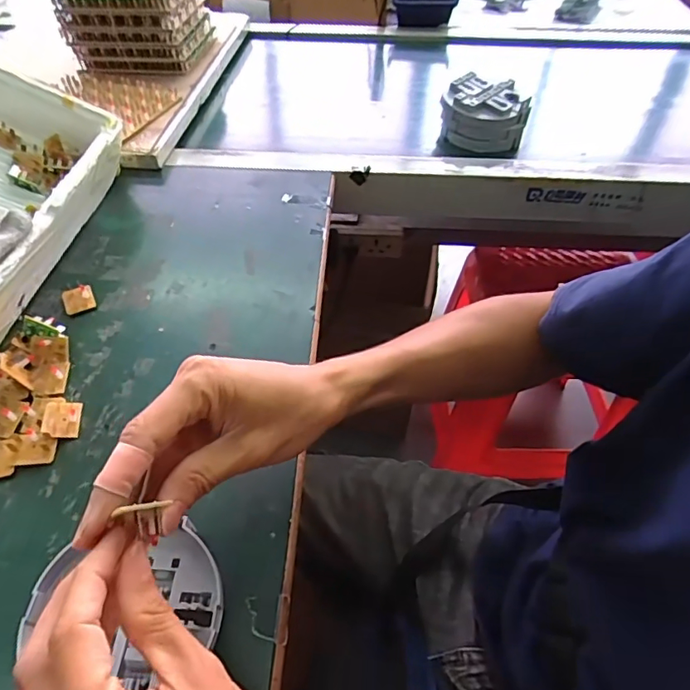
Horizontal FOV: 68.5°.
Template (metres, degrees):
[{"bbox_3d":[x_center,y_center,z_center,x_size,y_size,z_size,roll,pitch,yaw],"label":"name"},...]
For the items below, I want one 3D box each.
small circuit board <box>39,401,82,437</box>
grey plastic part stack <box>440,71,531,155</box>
[{"bbox_3d":[-0.212,0.055,0.380,0.025,0.005,0.032,4,44,-21],"label":"small circuit board"},{"bbox_3d":[0.179,-0.295,0.652,0.103,0.071,0.069,13,51,10],"label":"grey plastic part stack"}]

